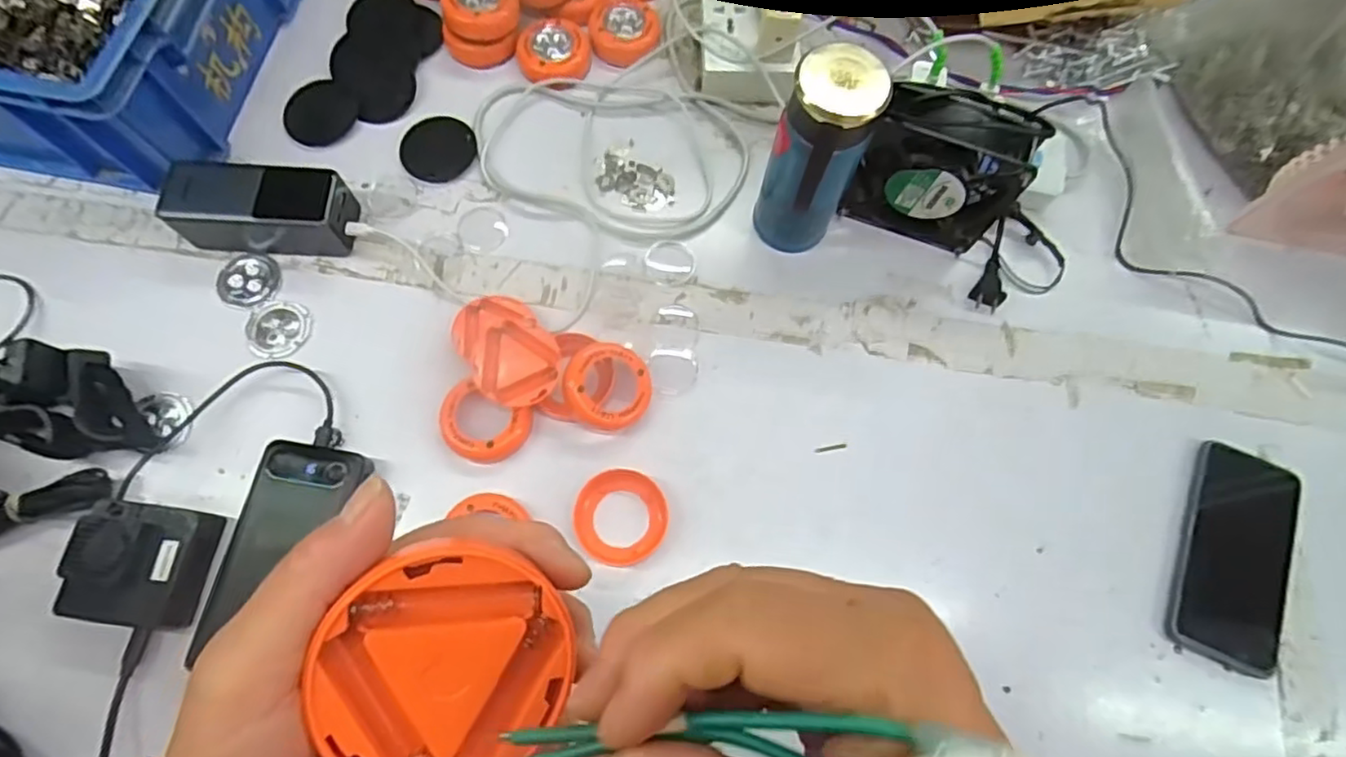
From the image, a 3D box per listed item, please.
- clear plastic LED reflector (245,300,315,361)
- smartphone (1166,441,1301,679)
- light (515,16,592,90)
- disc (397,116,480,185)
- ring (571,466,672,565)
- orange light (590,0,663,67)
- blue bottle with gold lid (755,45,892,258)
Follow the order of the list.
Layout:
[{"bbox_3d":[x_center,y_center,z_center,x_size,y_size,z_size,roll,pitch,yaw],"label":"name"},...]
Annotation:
[{"bbox_3d":[-0.316,-0.039,0.521,0.050,0.008,0.051,1,71,-2],"label":"clear plastic LED reflector"},{"bbox_3d":[0.420,0.132,0.485,0.081,0.016,0.160,22,72,5],"label":"smartphone"},{"bbox_3d":[-0.110,-0.303,0.606,0.062,0.018,0.066,1,71,-2],"label":"light"},{"bbox_3d":[-0.209,-0.205,0.578,0.065,0.004,0.063,1,71,-2],"label":"disc"},{"bbox_3d":[-0.037,0.101,0.475,0.066,0.012,0.066,1,71,-2],"label":"ring"},{"bbox_3d":[-0.048,-0.331,0.614,0.059,0.022,0.067,-41,77,-14],"label":"orange light"},{"bbox_3d":[0.104,-0.159,0.488,0.063,0.166,0.064,1,71,-2],"label":"blue bottle with gold lid"}]

